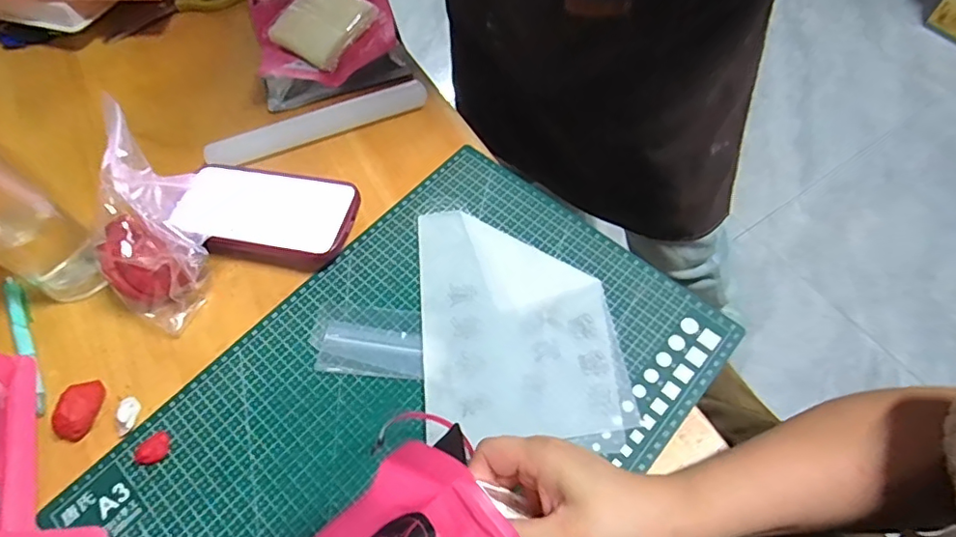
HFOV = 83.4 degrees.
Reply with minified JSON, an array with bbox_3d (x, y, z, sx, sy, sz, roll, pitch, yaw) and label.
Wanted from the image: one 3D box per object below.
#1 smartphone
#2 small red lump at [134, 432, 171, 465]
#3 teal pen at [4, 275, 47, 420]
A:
[{"bbox_3d":[-0.189,-0.048,0.480,0.159,0.024,0.083,11,62,9],"label":"smartphone"},{"bbox_3d":[-0.235,0.131,0.390,0.023,0.011,0.018,-42,66,-19],"label":"small red lump"},{"bbox_3d":[-0.372,0.059,0.441,0.013,0.009,0.139,-30,63,-14],"label":"teal pen"}]

